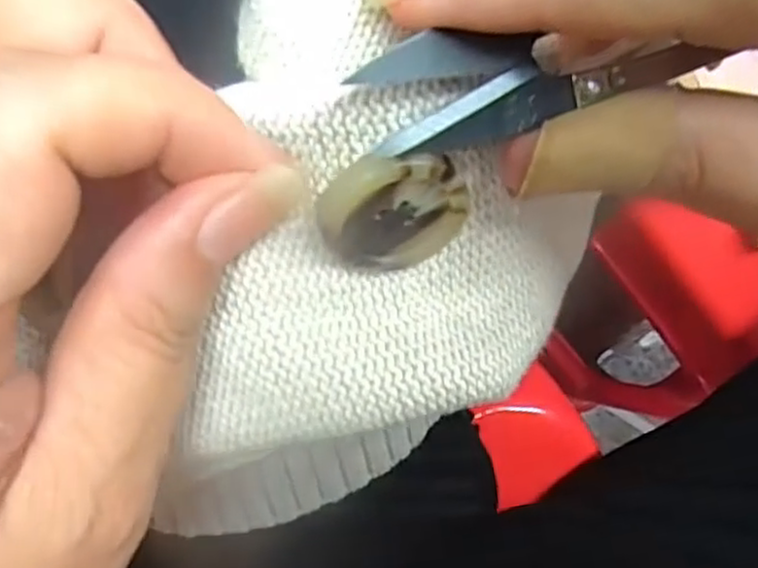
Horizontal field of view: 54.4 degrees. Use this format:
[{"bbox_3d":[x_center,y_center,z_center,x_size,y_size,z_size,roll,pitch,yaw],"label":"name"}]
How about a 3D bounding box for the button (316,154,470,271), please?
[{"bbox_3d":[0.003,-0.012,0.127,0.024,0.004,0.026,-11,139,-9],"label":"button"}]

